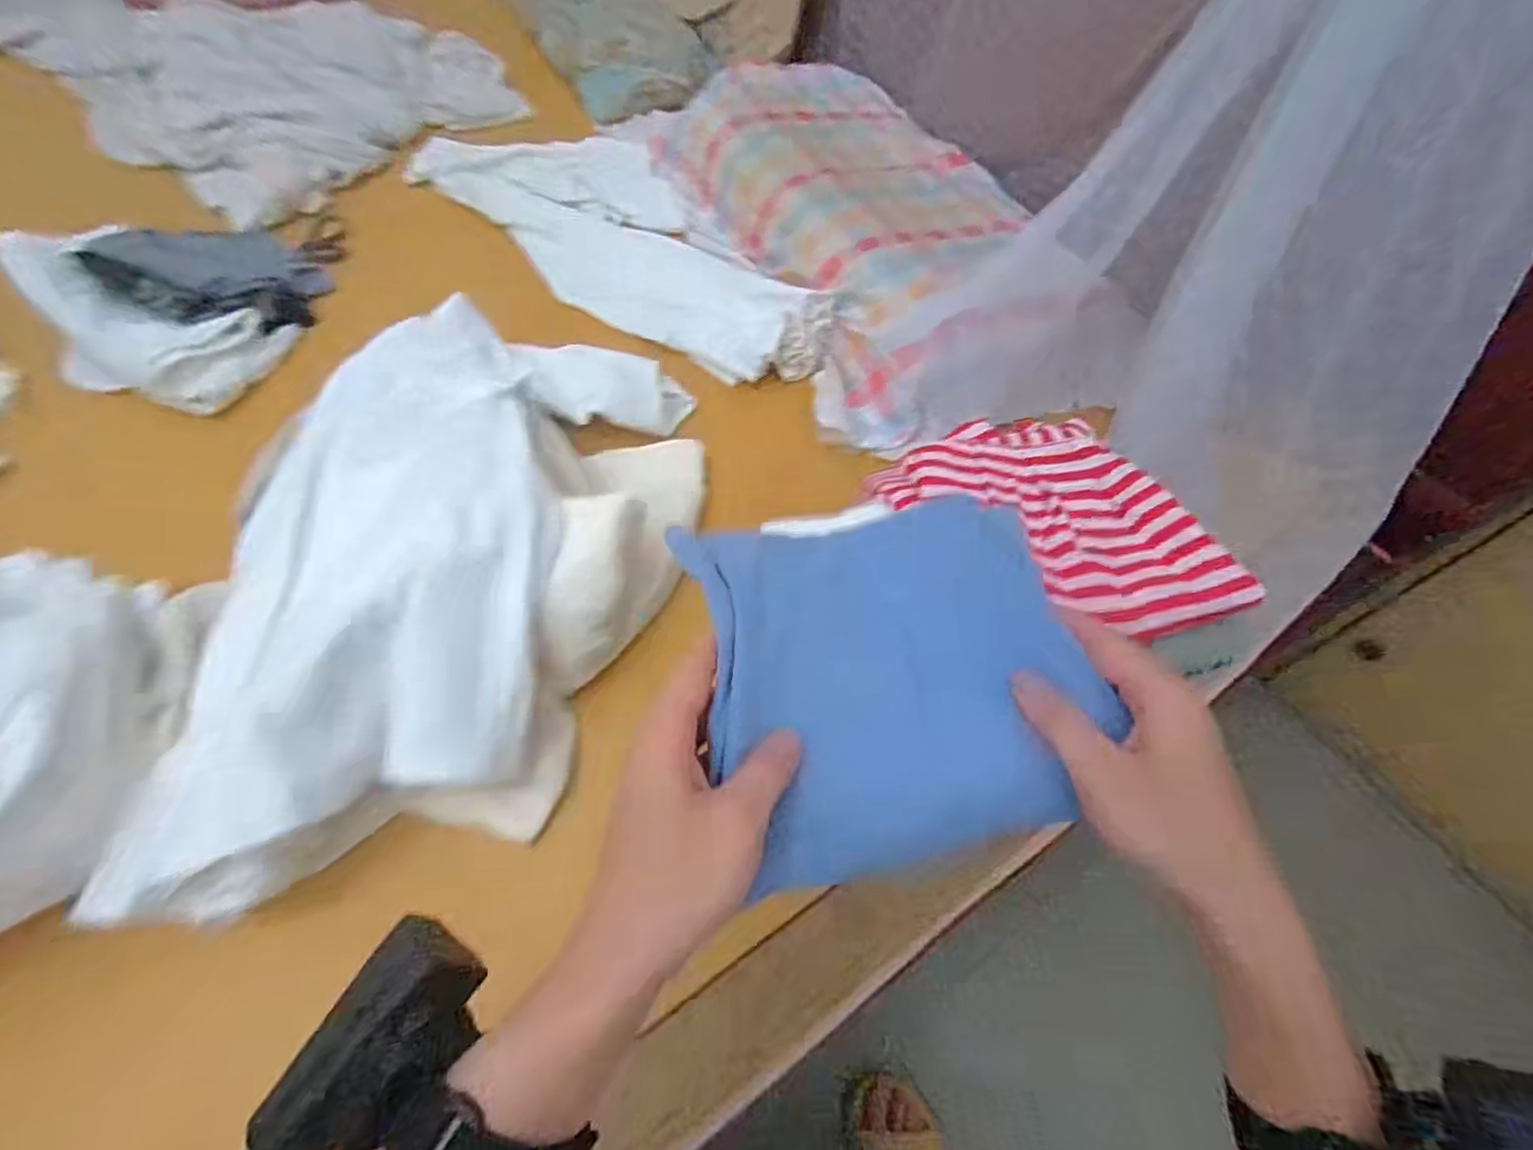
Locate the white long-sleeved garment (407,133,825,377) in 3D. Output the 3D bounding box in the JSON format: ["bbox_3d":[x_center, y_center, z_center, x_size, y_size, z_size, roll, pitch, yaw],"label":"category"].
[{"bbox_3d":[-0.185,-0.435,0.875,0.234,0.077,0.656,-38,67,-24],"label":"white long-sleeved garment"}]

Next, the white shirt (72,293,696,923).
[{"bbox_3d":[-0.279,-0.007,0.553,0.316,0.112,0.525,7,57,0],"label":"white shirt"}]

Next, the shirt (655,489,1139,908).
[{"bbox_3d":[0.058,0.037,0.314,0.171,0.037,0.167,-10,59,-10],"label":"shirt"}]

